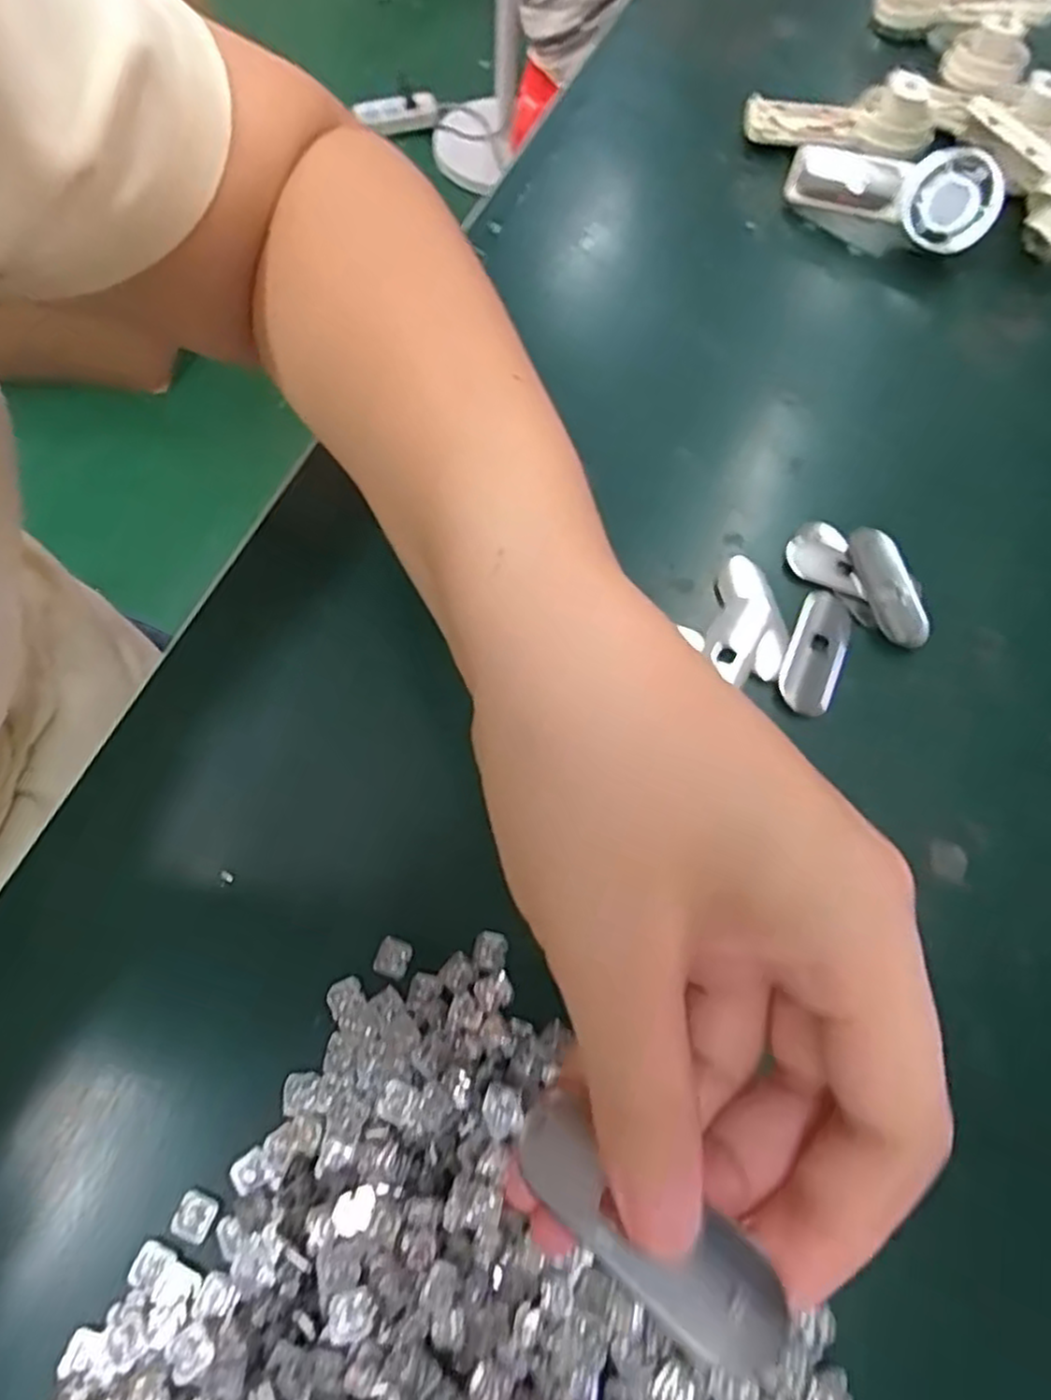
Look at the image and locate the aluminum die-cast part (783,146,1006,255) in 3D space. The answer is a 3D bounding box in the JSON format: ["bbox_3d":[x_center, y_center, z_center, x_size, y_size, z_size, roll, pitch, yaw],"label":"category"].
[{"bbox_3d":[0.177,-0.249,0.359,0.099,0.036,0.021,33,25,28],"label":"aluminum die-cast part"}]

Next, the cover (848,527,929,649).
[{"bbox_3d":[0.139,-0.044,0.283,0.014,0.009,0.049,-12,67,-7],"label":"cover"}]

